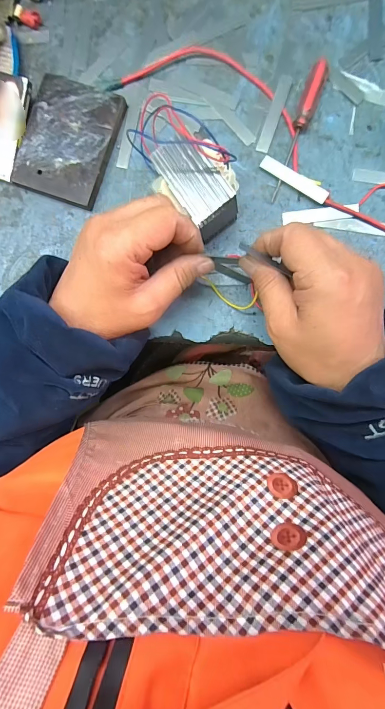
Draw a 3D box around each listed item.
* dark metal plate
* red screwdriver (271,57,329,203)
[{"bbox_3d":[-0.116,-0.198,0.315,0.082,0.015,0.106,21,93,4],"label":"dark metal plate"},{"bbox_3d":[0.094,-0.198,0.297,0.015,0.013,0.120,20,93,4],"label":"red screwdriver"}]

